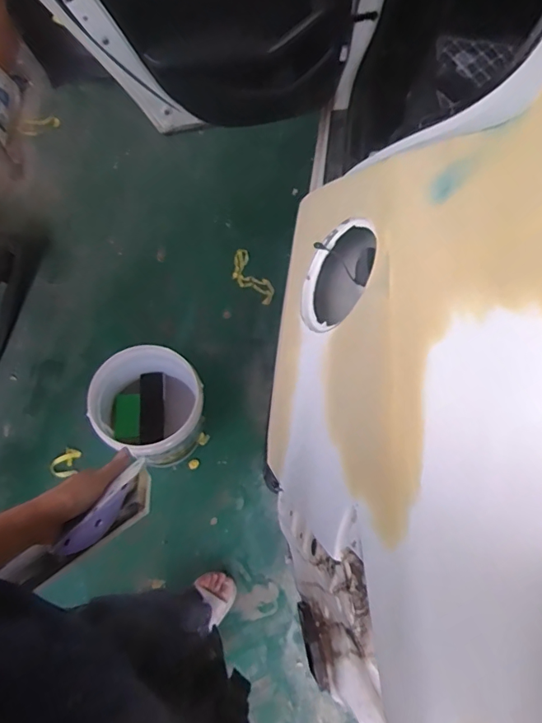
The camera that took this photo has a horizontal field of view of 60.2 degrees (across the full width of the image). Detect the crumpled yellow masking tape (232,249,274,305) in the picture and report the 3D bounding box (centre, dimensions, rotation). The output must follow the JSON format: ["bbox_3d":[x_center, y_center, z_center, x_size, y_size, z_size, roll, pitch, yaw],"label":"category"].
[{"bbox_3d":[-0.074,-0.309,1.763,0.102,0.031,0.254,-29,72,-14],"label":"crumpled yellow masking tape"}]

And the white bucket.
[{"bbox_3d":[-0.334,0.150,1.346,0.277,0.308,0.279,1,67,-2],"label":"white bucket"}]

